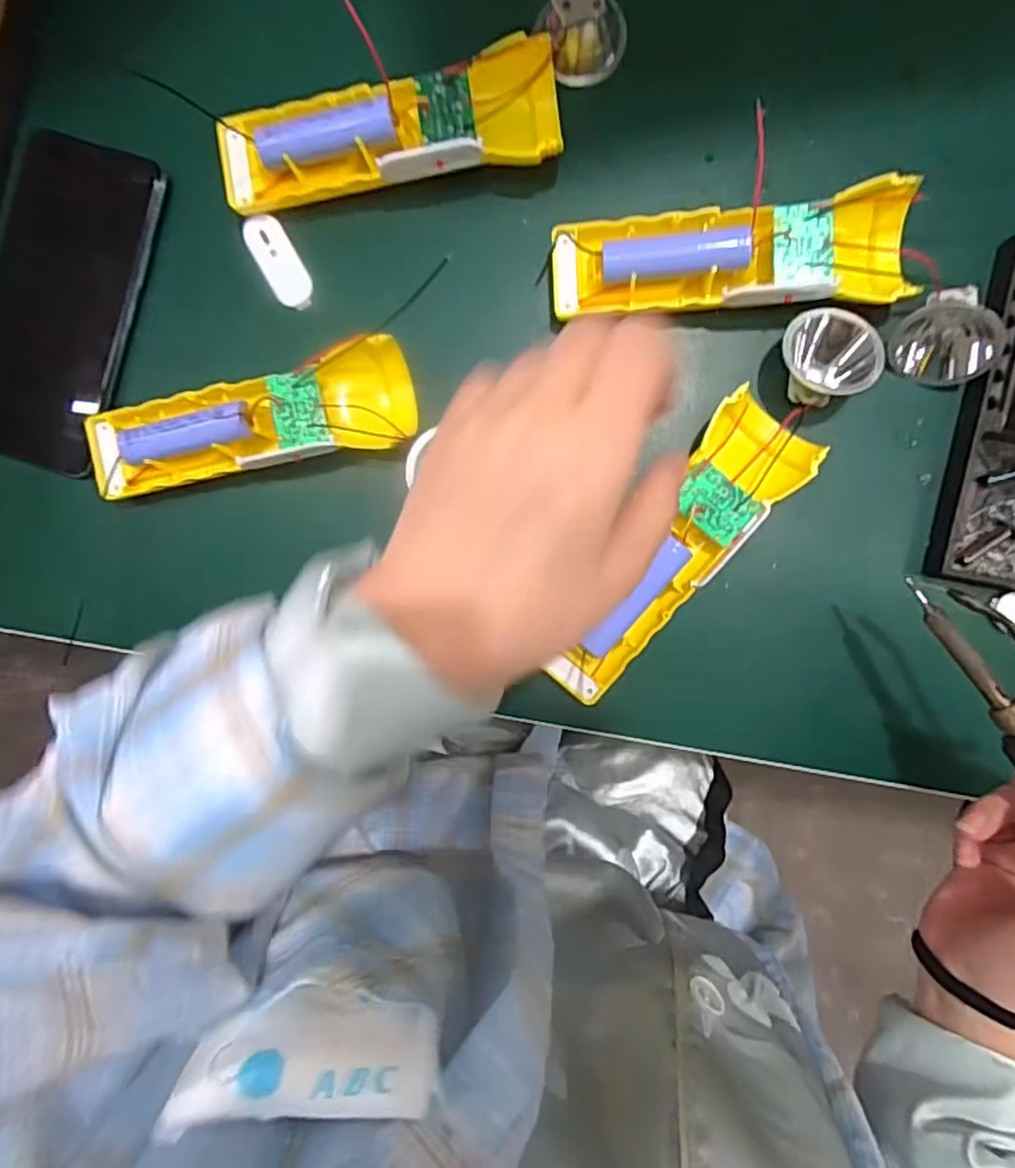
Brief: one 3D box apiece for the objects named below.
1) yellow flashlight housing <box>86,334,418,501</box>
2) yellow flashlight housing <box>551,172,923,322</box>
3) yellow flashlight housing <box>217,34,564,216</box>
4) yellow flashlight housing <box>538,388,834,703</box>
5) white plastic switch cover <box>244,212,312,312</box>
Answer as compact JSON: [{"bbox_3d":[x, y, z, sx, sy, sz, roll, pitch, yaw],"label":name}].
[{"bbox_3d":[-0.128,-0.081,0.326,0.162,0.036,0.048,-10,92,3],"label":"yellow flashlight housing"},{"bbox_3d":[0.104,-0.153,0.308,0.162,0.032,0.048,-2,92,3],"label":"yellow flashlight housing"},{"bbox_3d":[-0.057,-0.216,0.316,0.163,0.029,0.049,-5,92,3],"label":"yellow flashlight housing"},{"bbox_3d":[0.076,-0.016,0.317,0.050,0.030,0.160,41,93,1],"label":"yellow flashlight housing"},{"bbox_3d":[-0.115,-0.164,0.335,0.020,0.006,0.049,-28,90,3],"label":"white plastic switch cover"}]

